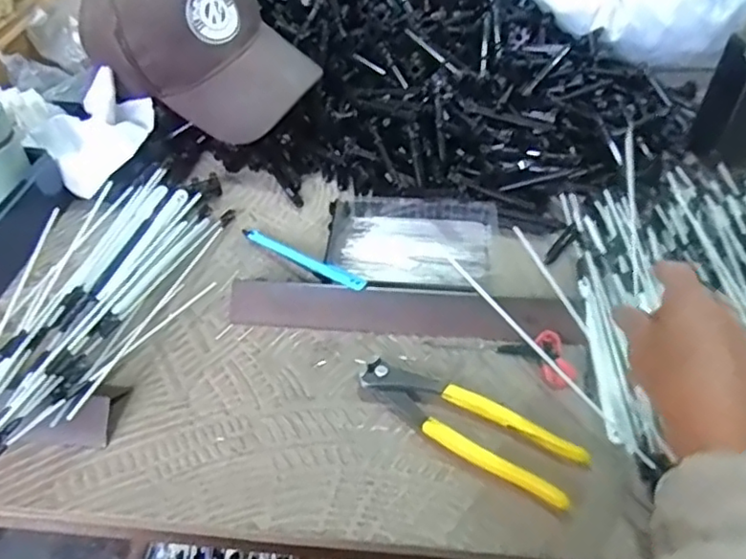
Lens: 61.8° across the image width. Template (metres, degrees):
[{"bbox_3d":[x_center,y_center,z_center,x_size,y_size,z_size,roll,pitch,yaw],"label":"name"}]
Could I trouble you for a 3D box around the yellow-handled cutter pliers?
[{"bbox_3d":[0.066,0.098,0.434,0.159,0.014,0.047,24,51,22],"label":"yellow-handled cutter pliers"}]

